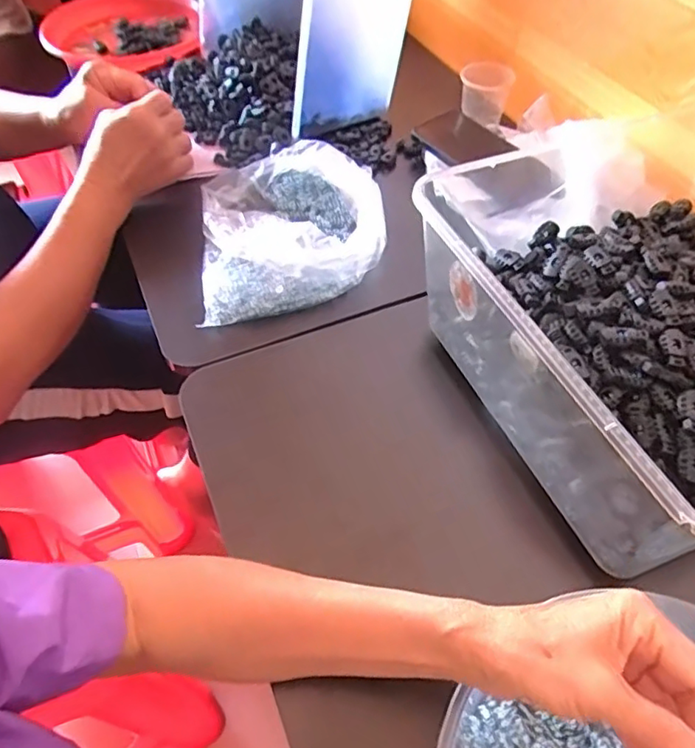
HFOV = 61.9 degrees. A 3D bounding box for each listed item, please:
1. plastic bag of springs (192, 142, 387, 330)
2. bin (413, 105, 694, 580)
[{"bbox_3d":[-0.055,-0.149,0.575,0.178,0.049,0.214,-5,53,-3],"label":"plastic bag of springs"},{"bbox_3d":[0.241,-0.045,0.426,0.311,0.124,0.311,-18,55,-13],"label":"bin"}]

